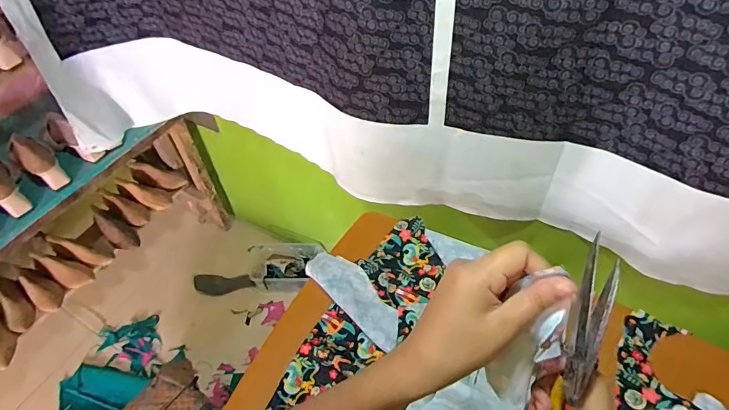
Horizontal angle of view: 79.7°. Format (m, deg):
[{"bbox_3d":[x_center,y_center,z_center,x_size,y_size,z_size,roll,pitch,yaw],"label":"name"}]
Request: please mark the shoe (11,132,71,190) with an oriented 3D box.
[{"bbox_3d":[-0.807,-0.111,1.090,0.154,0.073,0.072,40,62,13],"label":"shoe"}]

